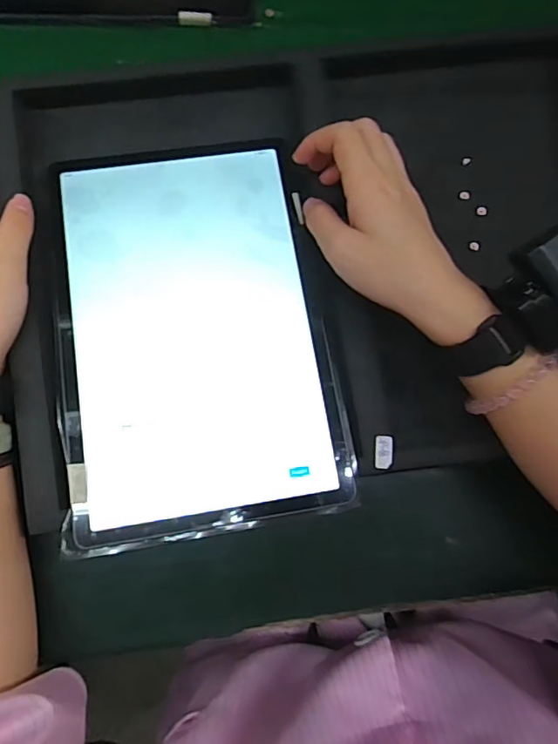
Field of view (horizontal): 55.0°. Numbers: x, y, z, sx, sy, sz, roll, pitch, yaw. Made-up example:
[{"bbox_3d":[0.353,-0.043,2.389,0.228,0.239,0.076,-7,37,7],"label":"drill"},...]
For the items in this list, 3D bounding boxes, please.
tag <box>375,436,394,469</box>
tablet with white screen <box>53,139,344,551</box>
[{"bbox_3d":[0.066,0.050,0.337,0.011,0.004,0.020,2,79,-3],"label":"tag"},{"bbox_3d":[-0.056,-0.030,0.344,0.157,0.008,0.253,-8,78,-5],"label":"tablet with white screen"}]

